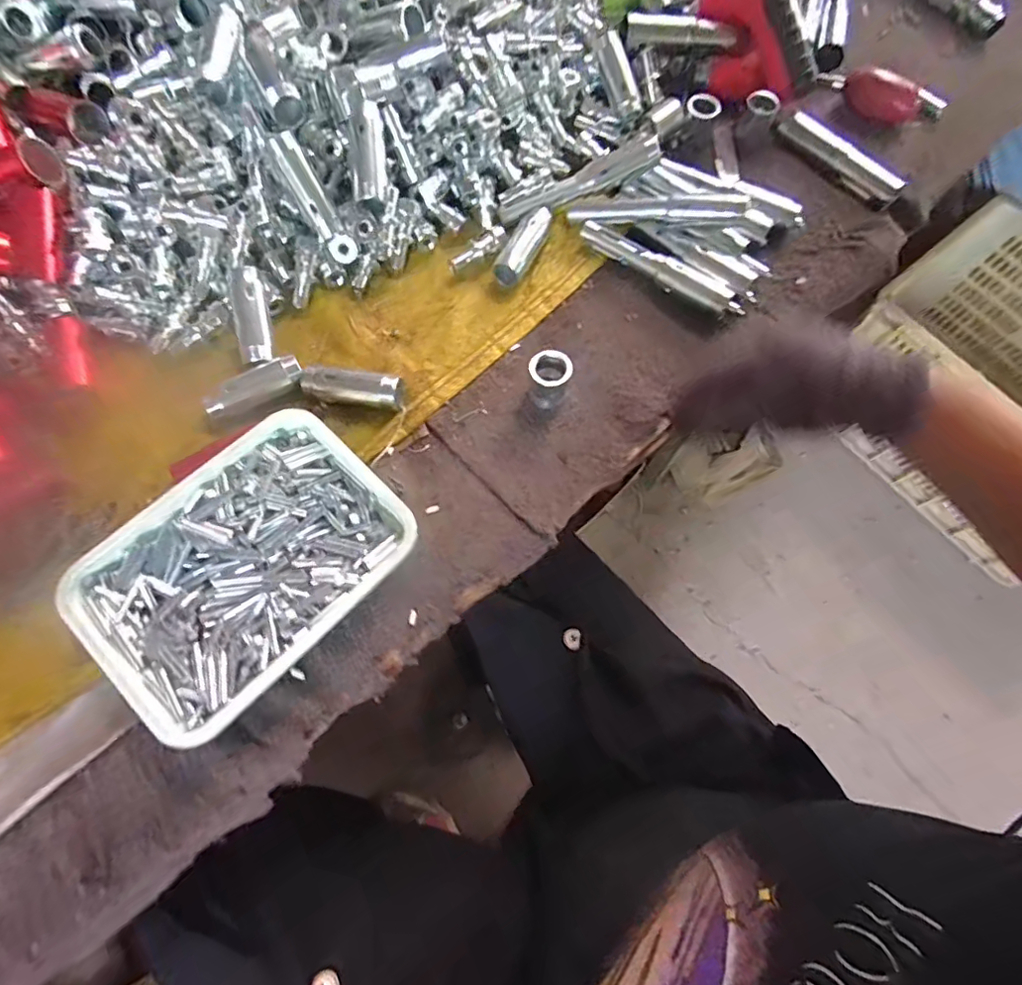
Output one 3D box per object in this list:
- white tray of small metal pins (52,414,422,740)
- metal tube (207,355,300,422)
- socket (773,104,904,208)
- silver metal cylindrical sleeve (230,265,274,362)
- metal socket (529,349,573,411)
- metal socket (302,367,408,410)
[{"bbox_3d":[-0.156,0.044,0.338,0.129,0.045,0.172,41,73,13],"label":"white tray of small metal pins"},{"bbox_3d":[-0.181,-0.073,0.391,0.067,0.020,0.022,-27,72,-12],"label":"metal tube"},{"bbox_3d":[0.299,-0.309,0.506,0.028,0.022,0.128,-41,76,-16],"label":"socket"},{"bbox_3d":[-0.190,-0.130,0.406,0.022,0.016,0.071,-11,89,-6],"label":"silver metal cylindrical sleeve"},{"bbox_3d":[0.027,-0.081,0.400,0.029,0.035,0.027,12,69,2],"label":"metal socket"},{"bbox_3d":[-0.112,-0.073,0.394,0.070,0.021,0.019,7,69,0],"label":"metal socket"}]

